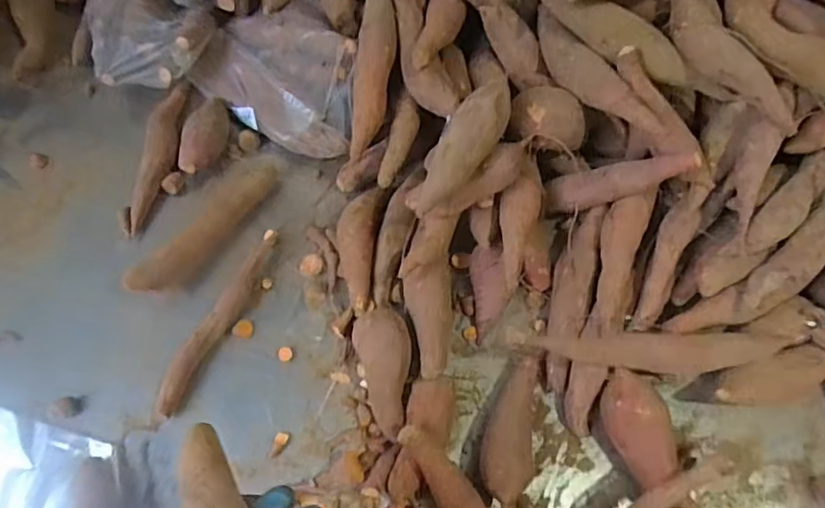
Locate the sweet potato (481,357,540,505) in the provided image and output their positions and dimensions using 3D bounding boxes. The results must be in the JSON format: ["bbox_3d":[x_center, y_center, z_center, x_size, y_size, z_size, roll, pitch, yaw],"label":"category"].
[{"bbox_3d":[0.078,0.136,0.463,0.040,0.035,0.115,11,65,1],"label":"sweet potato"}]

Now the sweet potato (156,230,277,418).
[{"bbox_3d":[-0.159,0.050,0.486,0.024,0.018,0.176,18,65,5],"label":"sweet potato"}]

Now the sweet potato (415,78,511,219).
[{"bbox_3d":[0.041,-0.084,0.450,0.034,0.030,0.124,29,78,16],"label":"sweet potato"}]

